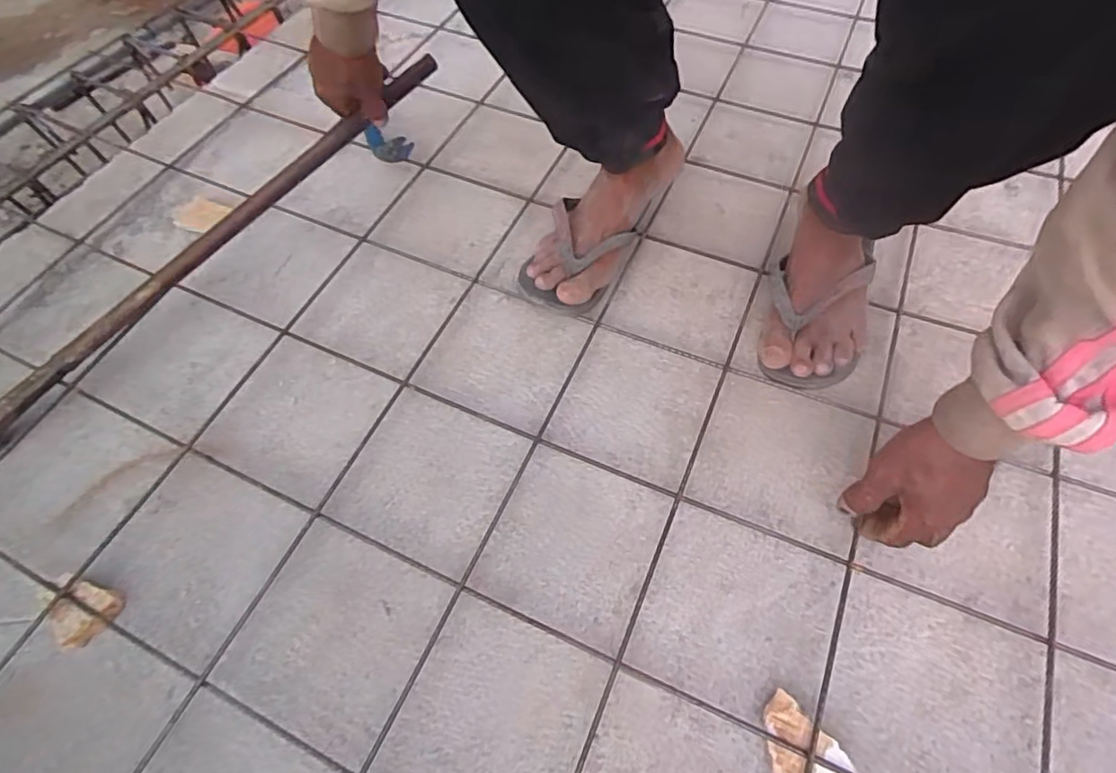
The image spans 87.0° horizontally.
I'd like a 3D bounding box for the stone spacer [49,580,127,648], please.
[{"bbox_3d":[-0.398,0.193,0.494,0.045,0.023,0.048,-1,59,1],"label":"stone spacer"}]

